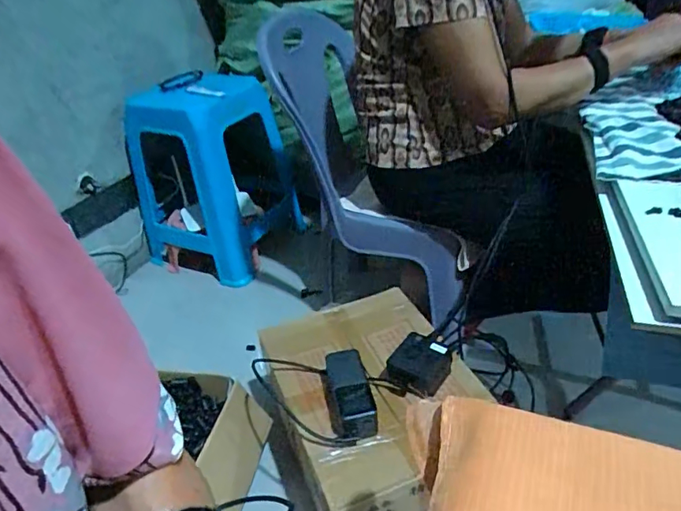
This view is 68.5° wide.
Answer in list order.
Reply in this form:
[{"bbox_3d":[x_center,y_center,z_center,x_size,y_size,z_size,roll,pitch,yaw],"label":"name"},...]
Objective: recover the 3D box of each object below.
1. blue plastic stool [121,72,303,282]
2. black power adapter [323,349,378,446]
[{"bbox_3d":[-0.353,-0.235,1.377,0.330,0.489,0.317,14,38,27],"label":"blue plastic stool"},{"bbox_3d":[0.011,0.201,0.731,0.064,0.048,0.144,-9,33,-6],"label":"black power adapter"}]

